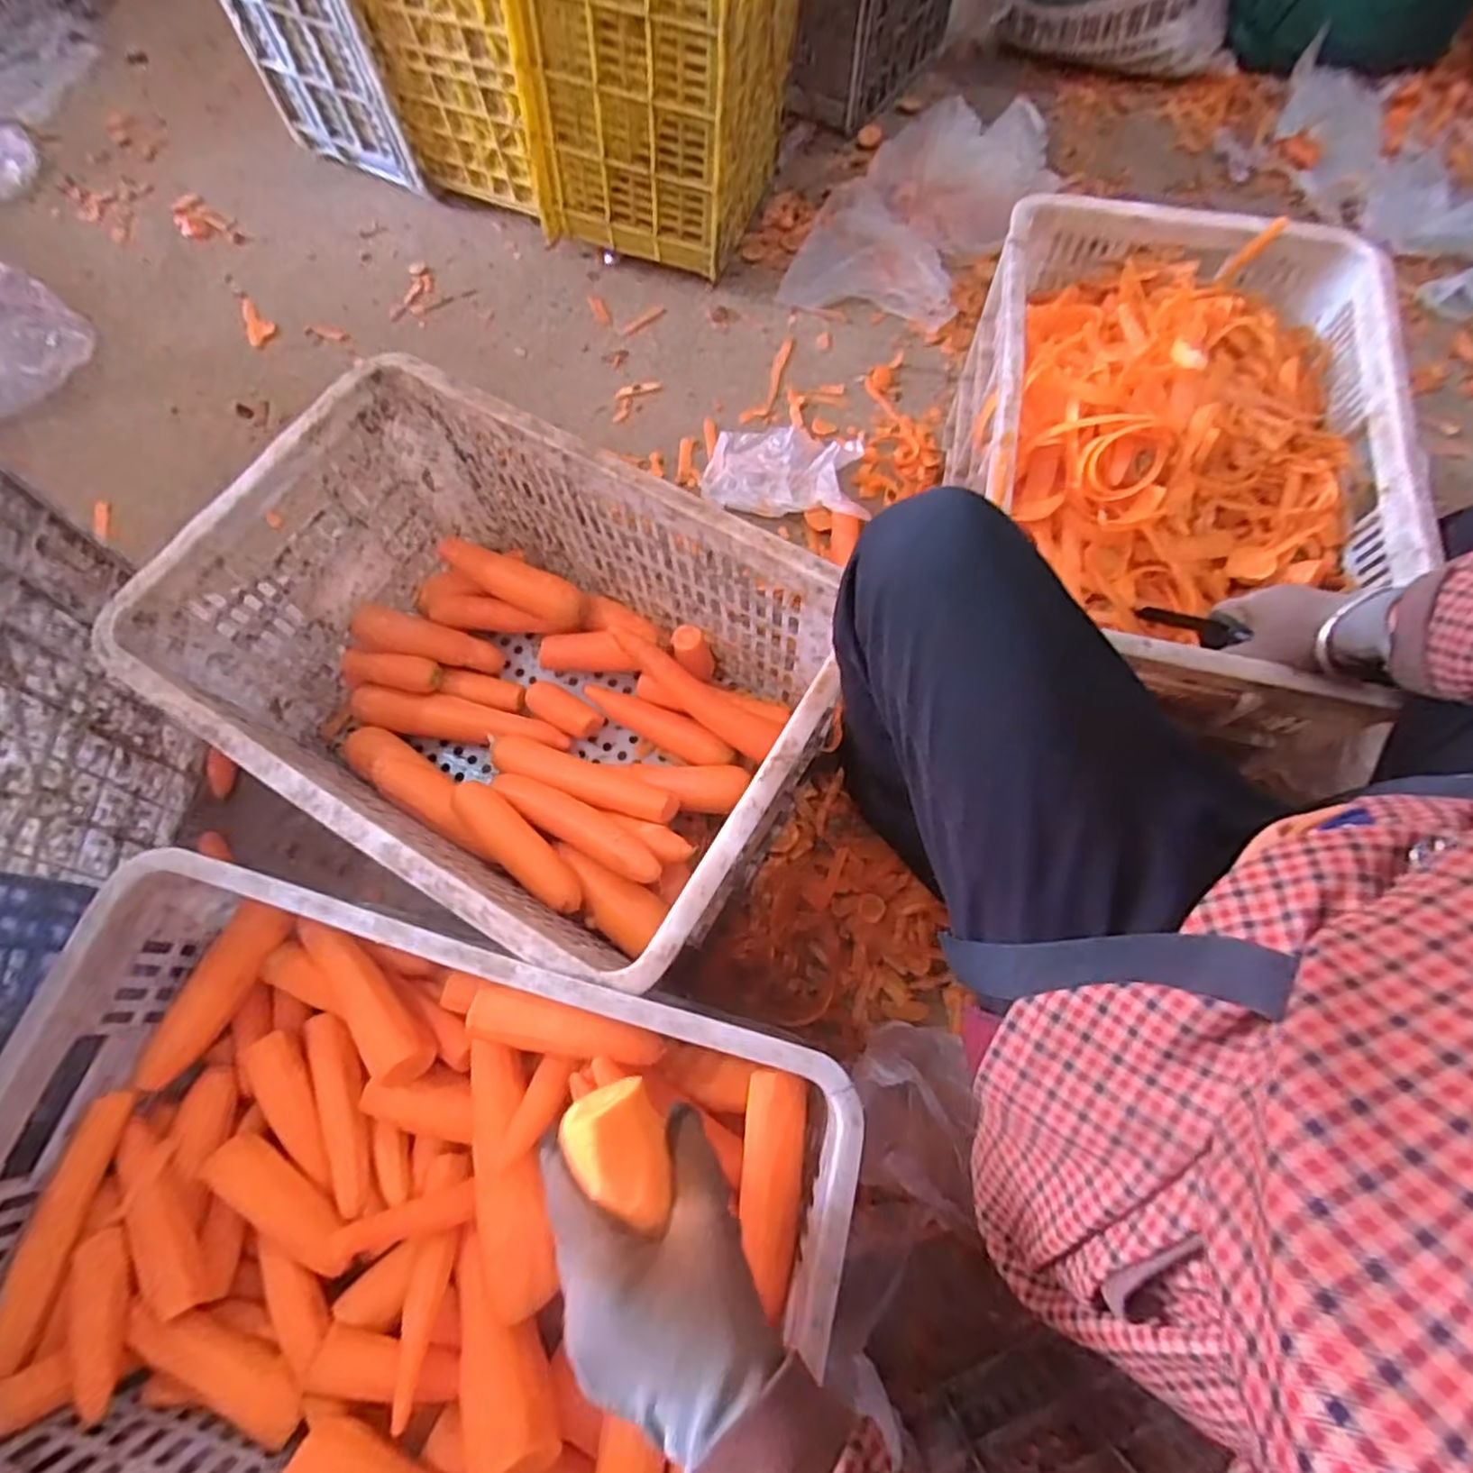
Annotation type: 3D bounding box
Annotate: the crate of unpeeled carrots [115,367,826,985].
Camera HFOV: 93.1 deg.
[{"bbox_3d":[-0.195,-0.037,0.655,0.508,0.279,0.349,29,71,11],"label":"crate of unpeeled carrots"}]

